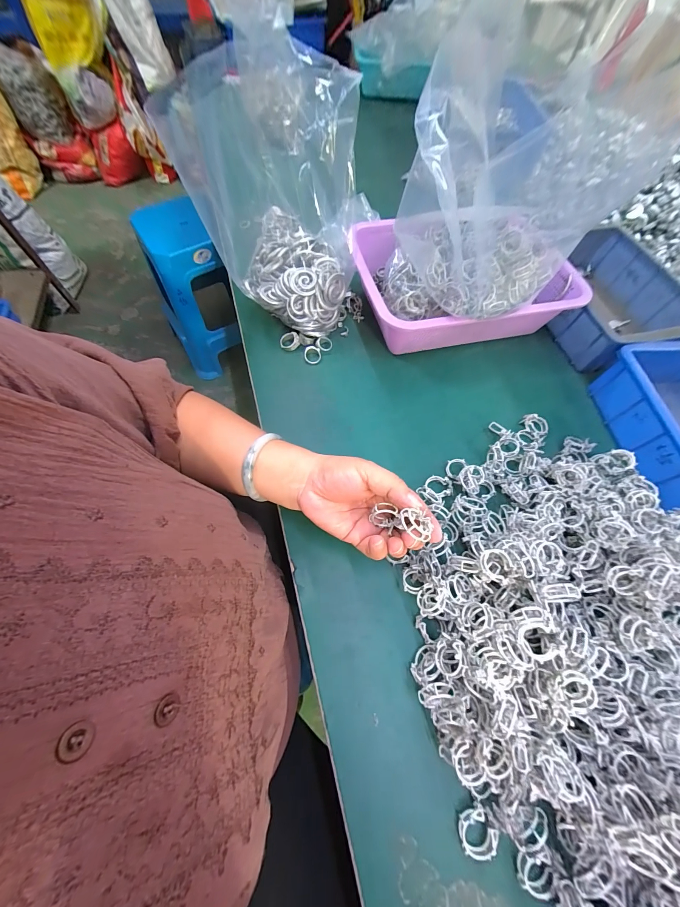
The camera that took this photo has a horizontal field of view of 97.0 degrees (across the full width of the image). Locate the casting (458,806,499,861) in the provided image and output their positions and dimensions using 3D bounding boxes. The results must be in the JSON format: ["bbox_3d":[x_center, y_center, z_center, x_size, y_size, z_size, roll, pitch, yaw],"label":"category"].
[{"bbox_3d":[0.103,0.287,0.227,0.027,0.011,0.026,1,65,-2],"label":"casting"}]

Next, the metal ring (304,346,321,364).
[{"bbox_3d":[-0.039,-0.141,0.431,0.024,0.004,0.025,11,87,-11],"label":"metal ring"}]

